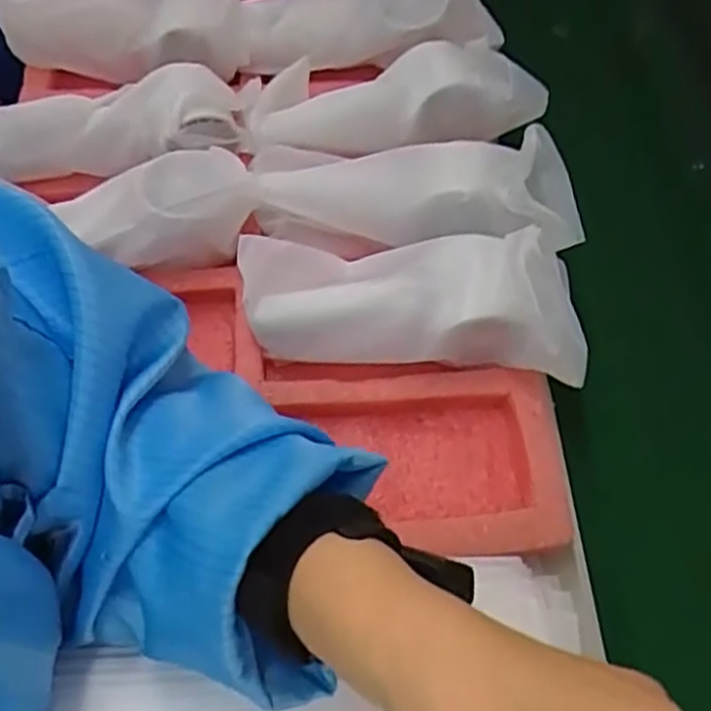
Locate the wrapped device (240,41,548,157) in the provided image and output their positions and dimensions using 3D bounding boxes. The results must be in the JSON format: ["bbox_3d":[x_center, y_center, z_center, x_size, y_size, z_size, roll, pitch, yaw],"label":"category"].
[{"bbox_3d":[0.022,-0.166,0.471,0.190,0.045,0.064,-4,60,-3],"label":"wrapped device"}]

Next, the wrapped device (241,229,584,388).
[{"bbox_3d":[0.031,-0.030,0.417,0.188,0.056,0.069,7,61,4],"label":"wrapped device"}]

